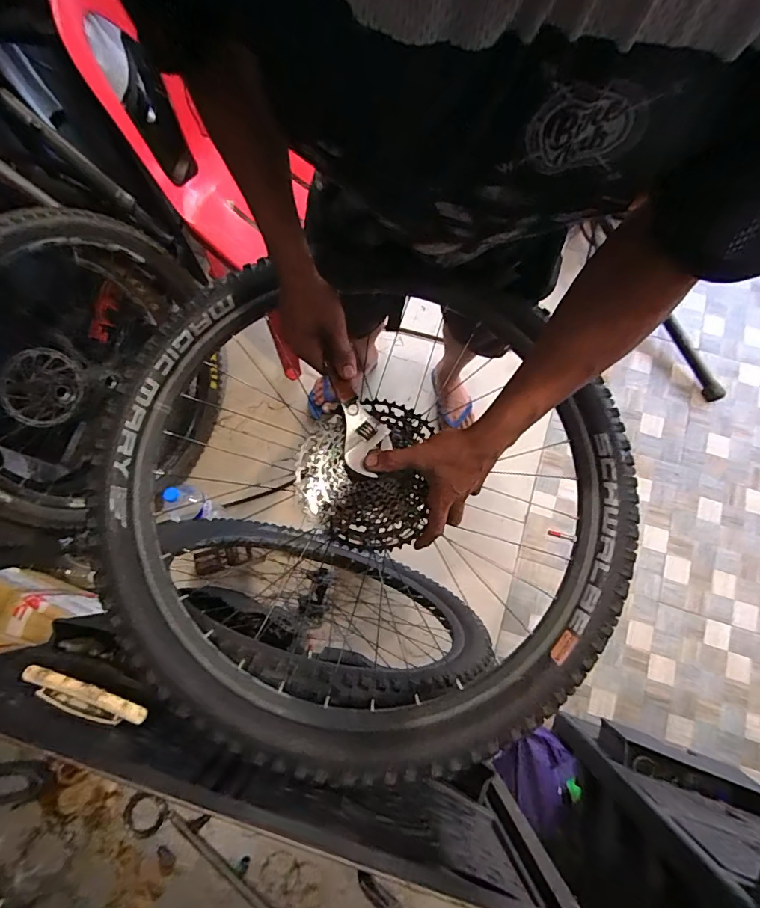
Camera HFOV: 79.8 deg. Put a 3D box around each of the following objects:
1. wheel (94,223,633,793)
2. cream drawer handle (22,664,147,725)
[{"bbox_3d":[-0.011,0.033,0.578,0.635,0.130,0.681,0,75,-1],"label":"wheel"},{"bbox_3d":[-0.318,0.263,0.486,0.136,0.012,0.029,18,76,4],"label":"cream drawer handle"}]

